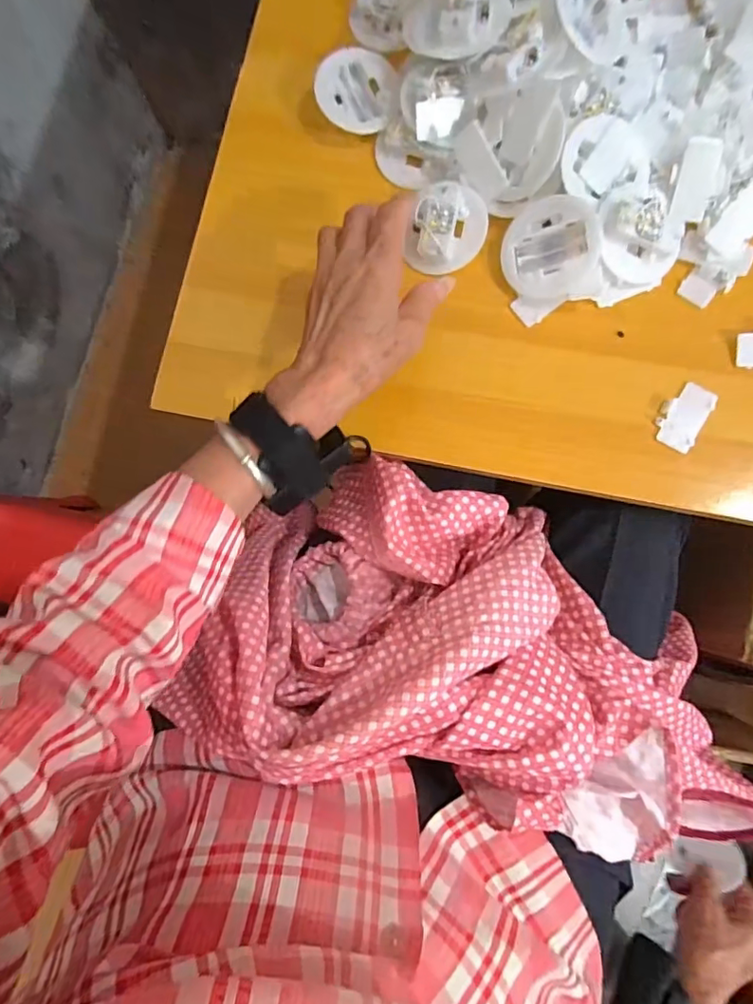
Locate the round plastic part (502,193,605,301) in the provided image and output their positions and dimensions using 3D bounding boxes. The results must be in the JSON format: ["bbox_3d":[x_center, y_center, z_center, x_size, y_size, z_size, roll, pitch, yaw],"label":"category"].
[{"bbox_3d":[0.122,-0.180,0.376,0.065,0.015,0.065,26,107,21],"label":"round plastic part"}]

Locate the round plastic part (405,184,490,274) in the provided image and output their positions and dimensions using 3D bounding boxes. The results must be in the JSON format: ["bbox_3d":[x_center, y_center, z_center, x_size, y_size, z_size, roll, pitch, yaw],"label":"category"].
[{"bbox_3d":[0.053,-0.201,0.392,0.052,0.018,0.062,19,99,-11],"label":"round plastic part"}]

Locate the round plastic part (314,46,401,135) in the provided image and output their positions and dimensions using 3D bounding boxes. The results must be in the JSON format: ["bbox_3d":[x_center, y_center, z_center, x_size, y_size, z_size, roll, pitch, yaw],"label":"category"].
[{"bbox_3d":[-0.014,-0.322,0.411,0.063,0.009,0.069,-1,82,5],"label":"round plastic part"}]

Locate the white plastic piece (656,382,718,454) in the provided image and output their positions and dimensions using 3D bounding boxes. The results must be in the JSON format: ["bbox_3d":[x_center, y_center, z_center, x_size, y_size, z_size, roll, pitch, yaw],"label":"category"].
[{"bbox_3d":[0.214,-0.060,0.371,0.028,0.004,0.049,31,86,8],"label":"white plastic piece"}]

